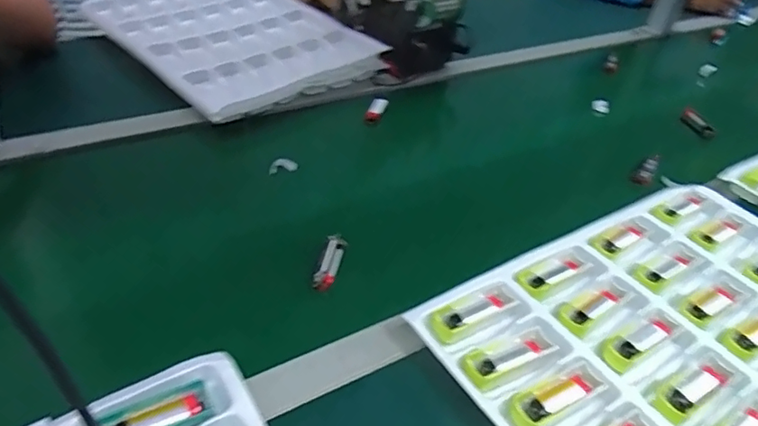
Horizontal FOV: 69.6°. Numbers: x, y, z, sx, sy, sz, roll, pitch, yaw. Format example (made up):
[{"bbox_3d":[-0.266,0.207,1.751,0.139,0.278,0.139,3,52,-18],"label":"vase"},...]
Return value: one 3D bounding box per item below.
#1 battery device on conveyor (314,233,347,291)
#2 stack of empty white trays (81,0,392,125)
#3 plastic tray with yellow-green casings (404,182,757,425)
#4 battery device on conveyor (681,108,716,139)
[{"bbox_3d":[-0.049,0.049,0.549,0.019,0.013,0.070,12,40,5],"label":"battery device on conveyor"},{"bbox_3d":[-0.260,-0.308,0.929,0.331,0.035,0.472,-29,52,-36],"label":"stack of empty white trays"},{"bbox_3d":[0.295,0.116,0.498,0.443,0.024,0.320,-20,47,-29],"label":"plastic tray with yellow-green casings"},{"bbox_3d":[0.507,-0.144,0.868,0.014,0.024,0.071,-3,41,-13],"label":"battery device on conveyor"}]

